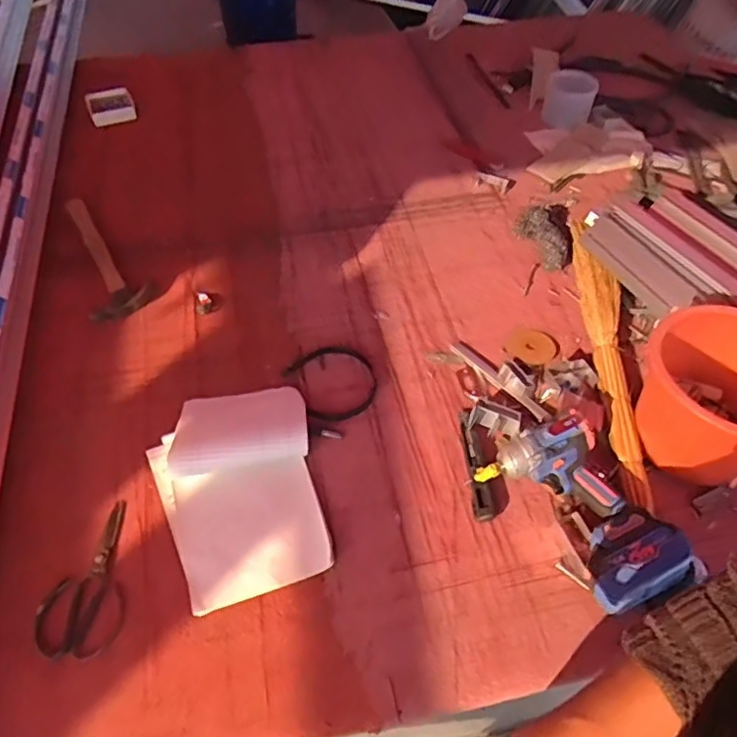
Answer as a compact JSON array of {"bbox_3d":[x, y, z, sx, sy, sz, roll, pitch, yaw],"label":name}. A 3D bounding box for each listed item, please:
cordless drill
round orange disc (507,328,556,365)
[{"bbox_3d":[0.283,0.177,0.772,0.153,0.080,0.260,-25,57,-22],"label":"cordless drill"},{"bbox_3d":[0.279,-0.038,1.013,0.074,0.013,0.078,4,52,-5],"label":"round orange disc"}]

